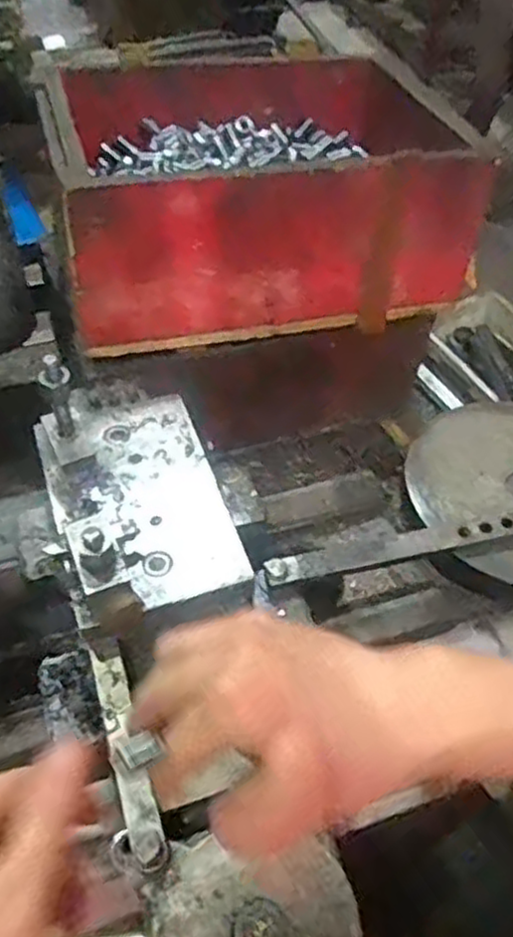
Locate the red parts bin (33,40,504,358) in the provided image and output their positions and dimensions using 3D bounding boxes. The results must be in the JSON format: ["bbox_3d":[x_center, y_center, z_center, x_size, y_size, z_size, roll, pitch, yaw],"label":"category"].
[{"bbox_3d":[-0.003,-0.267,0.707,0.362,0.149,0.257,-12,50,-12],"label":"red parts bin"}]

